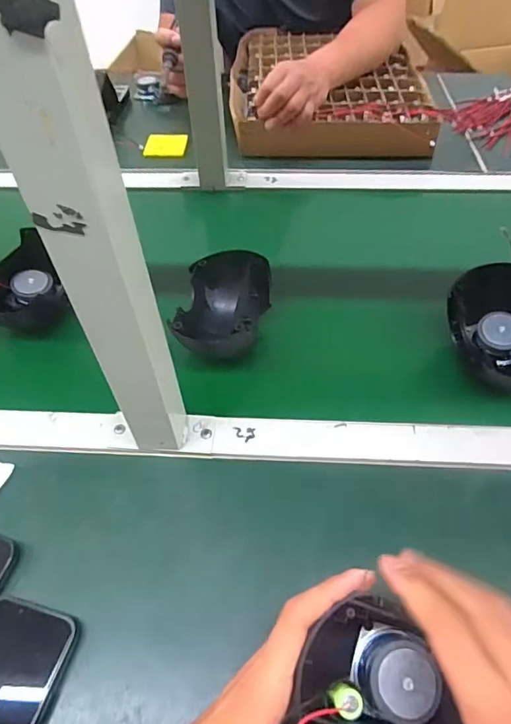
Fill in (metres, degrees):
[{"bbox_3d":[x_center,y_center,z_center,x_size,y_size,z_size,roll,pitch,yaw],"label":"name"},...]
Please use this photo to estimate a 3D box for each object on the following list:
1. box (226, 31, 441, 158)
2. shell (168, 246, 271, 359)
[{"bbox_3d":[0.124,-0.503,0.881,0.333,0.056,0.443,1,51,2],"label":"box"},{"bbox_3d":[-0.034,-0.056,0.506,0.086,0.064,0.112,8,52,8],"label":"shell"}]

